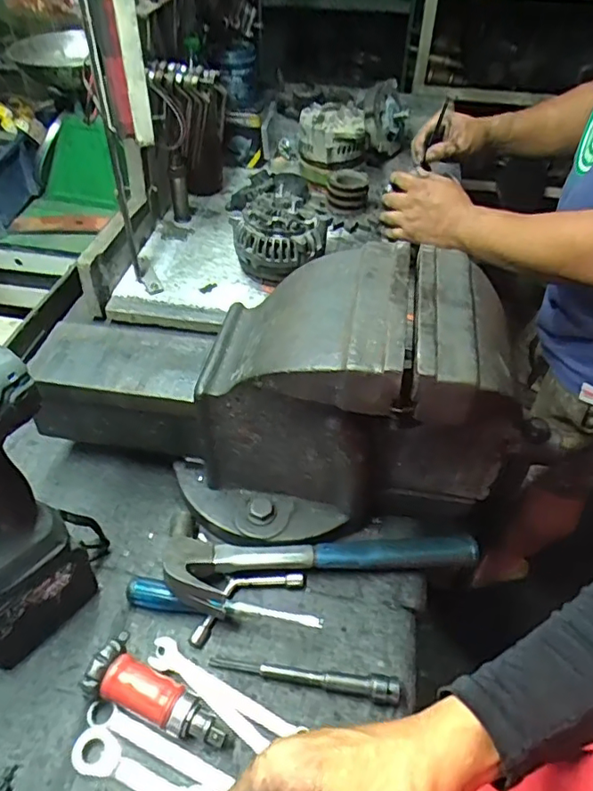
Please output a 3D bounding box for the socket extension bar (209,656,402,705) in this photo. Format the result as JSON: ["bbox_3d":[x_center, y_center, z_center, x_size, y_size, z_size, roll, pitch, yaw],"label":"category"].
[{"bbox_3d":[0.007,0.262,0.518,0.176,0.019,0.021,6,45,4],"label":"socket extension bar"}]

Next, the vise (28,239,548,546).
[{"bbox_3d":[-0.029,-0.002,0.580,0.503,0.250,0.190,5,45,2],"label":"vise"}]

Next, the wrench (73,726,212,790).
[{"bbox_3d":[-0.129,0.317,0.462,0.124,0.009,0.034,19,47,16],"label":"wrench"}]

